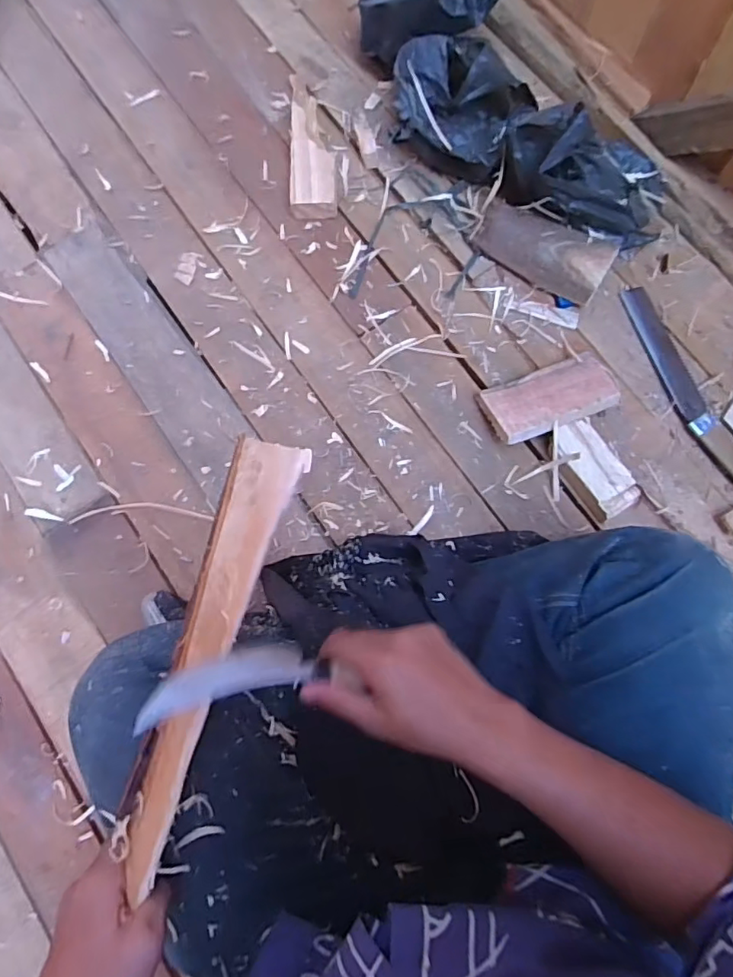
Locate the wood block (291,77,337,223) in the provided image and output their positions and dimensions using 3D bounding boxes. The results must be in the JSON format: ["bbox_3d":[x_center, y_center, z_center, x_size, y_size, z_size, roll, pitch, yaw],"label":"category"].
[{"bbox_3d":[-0.073,-0.481,0.751,0.061,0.042,0.230,-2,77,0],"label":"wood block"}]

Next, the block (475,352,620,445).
[{"bbox_3d":[0.218,-0.110,0.651,0.152,0.019,0.086,-19,56,-2],"label":"block"}]

